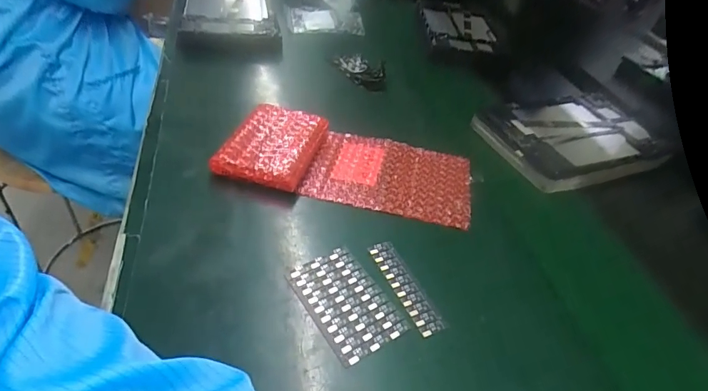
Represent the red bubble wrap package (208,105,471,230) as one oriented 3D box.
[{"bbox_3d":[-0.003,-0.040,0.480,0.270,0.023,0.123,12,43,5],"label":"red bubble wrap package"}]

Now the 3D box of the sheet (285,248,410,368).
[{"bbox_3d":[-0.007,0.088,0.359,0.063,0.004,0.097,-22,50,-28],"label":"sheet"}]

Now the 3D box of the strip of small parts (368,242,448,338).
[{"bbox_3d":[0.046,0.080,0.377,0.024,0.004,0.097,-15,47,-22],"label":"strip of small parts"}]

